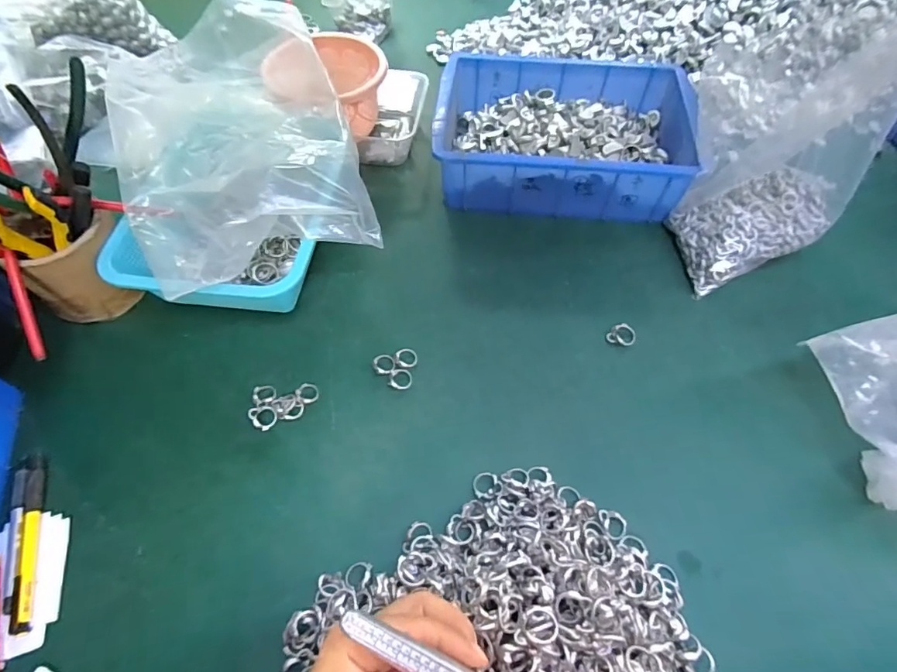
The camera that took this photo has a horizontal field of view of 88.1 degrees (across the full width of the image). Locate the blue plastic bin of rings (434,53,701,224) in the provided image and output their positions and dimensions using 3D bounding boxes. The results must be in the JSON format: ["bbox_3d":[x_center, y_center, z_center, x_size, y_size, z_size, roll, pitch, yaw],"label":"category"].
[{"bbox_3d":[0.136,-0.242,0.572,0.288,0.080,0.200,5,58,3],"label":"blue plastic bin of rings"}]

